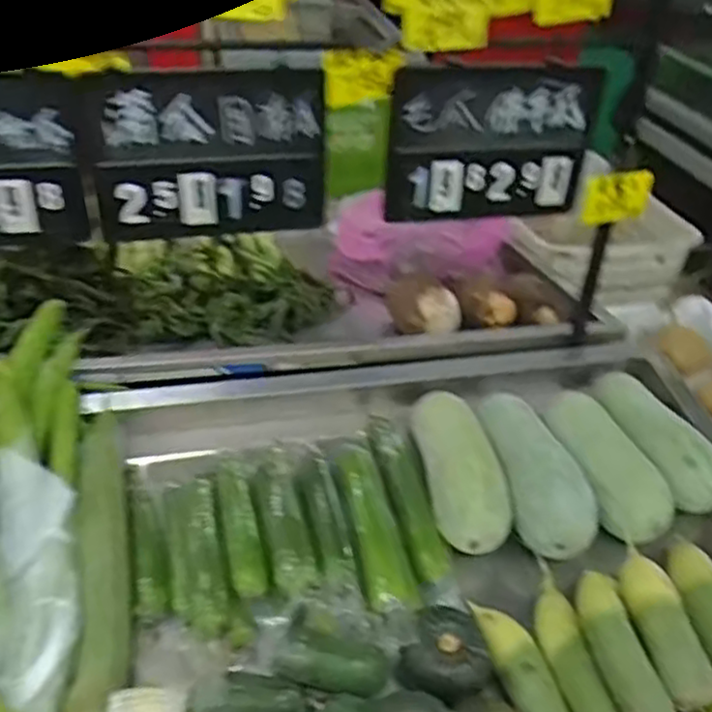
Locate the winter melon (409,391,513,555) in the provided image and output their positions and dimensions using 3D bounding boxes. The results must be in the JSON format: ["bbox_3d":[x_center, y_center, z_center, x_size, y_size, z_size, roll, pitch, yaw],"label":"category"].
[{"bbox_3d":[0.148,0.139,1.013,0.093,0.080,0.258,-3,37,-10],"label":"winter melon"}]

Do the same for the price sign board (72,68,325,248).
[{"bbox_3d":[-0.188,-0.257,0.943,0.291,0.215,0.023,-8,34,-9],"label":"price sign board"}]

